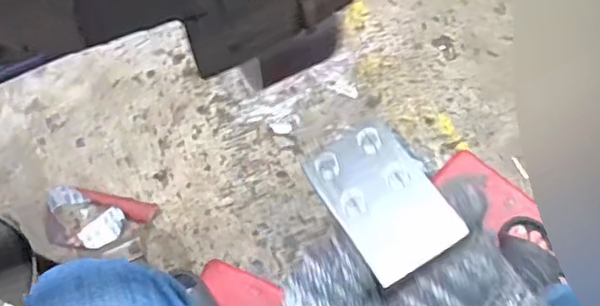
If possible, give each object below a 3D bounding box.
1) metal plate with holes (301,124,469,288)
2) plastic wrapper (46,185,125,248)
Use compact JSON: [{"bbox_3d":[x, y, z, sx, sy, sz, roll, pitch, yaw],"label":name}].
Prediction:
[{"bbox_3d":[0.041,0.022,0.306,0.050,0.004,0.077,-31,63,-6],"label":"metal plate with holes"},{"bbox_3d":[-0.433,0.136,1.205,0.156,0.033,0.103,23,73,7],"label":"plastic wrapper"}]

